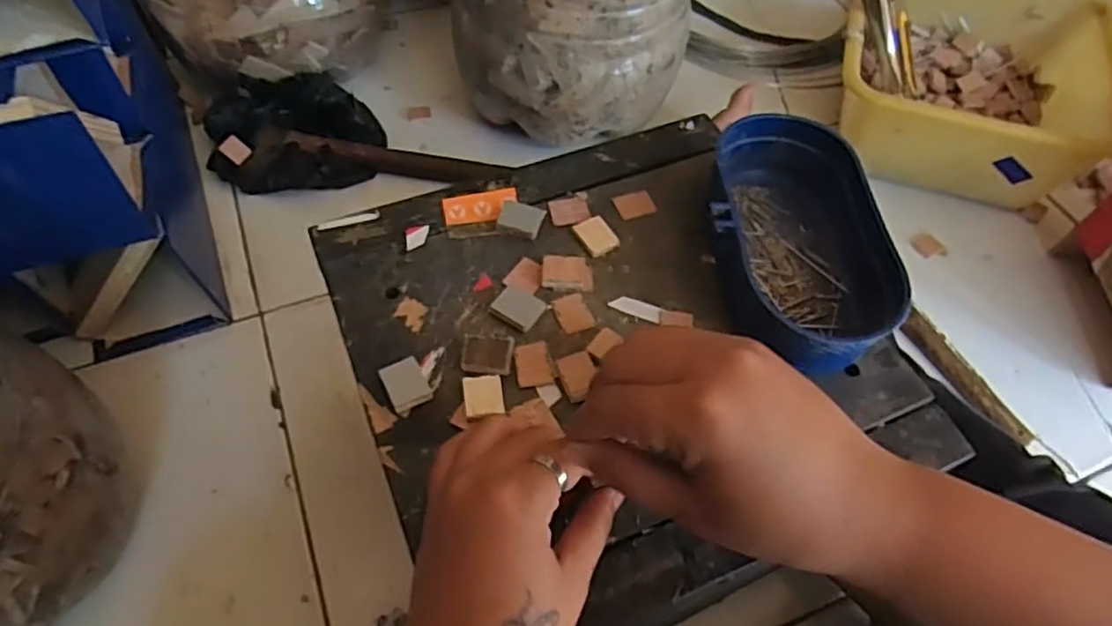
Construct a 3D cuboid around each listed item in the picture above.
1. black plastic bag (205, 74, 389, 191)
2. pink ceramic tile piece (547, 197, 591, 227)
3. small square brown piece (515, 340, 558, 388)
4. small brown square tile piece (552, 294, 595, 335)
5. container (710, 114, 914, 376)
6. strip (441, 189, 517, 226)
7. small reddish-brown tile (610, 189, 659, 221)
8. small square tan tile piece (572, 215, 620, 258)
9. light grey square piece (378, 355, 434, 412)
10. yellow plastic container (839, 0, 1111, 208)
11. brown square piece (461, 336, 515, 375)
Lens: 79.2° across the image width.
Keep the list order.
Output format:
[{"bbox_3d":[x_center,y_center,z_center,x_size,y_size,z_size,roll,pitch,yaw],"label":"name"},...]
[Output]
[{"bbox_3d":[-0.267,-0.186,0.687,0.162,0.053,0.118,2,58,-2],"label":"black plastic bag"},{"bbox_3d":[0.008,-0.063,0.416,0.024,0.004,0.023,-8,59,-8],"label":"pink ceramic tile piece"},{"bbox_3d":[-0.011,0.027,0.359,0.020,0.004,0.026,-9,59,-9],"label":"small square brown piece"},{"bbox_3d":[0.010,0.000,0.377,0.018,0.004,0.024,-20,61,-15],"label":"small brown square tile piece"},{"bbox_3d":[0.131,-0.041,0.381,0.092,0.050,0.159,-2,58,-5],"label":"container"},{"bbox_3d":[-0.046,-0.065,0.415,0.045,0.004,0.024,-7,58,-2],"label":"strip"},{"bbox_3d":[0.050,-0.069,0.424,0.024,0.004,0.021,-12,59,-11],"label":"small reddish-brown tile"},{"bbox_3d":[0.025,-0.047,0.404,0.022,0.004,0.025,-25,63,-18],"label":"small square tan tile piece"},{"bbox_3d":[-0.077,0.036,0.345,0.021,0.005,0.025,-24,62,-17],"label":"light grey square piece"},{"bbox_3d":[0.428,-0.245,0.714,0.262,0.132,0.265,19,59,8],"label":"yellow plastic container"},{"bbox_3d":[-0.036,0.022,0.356,0.026,0.005,0.024,4,58,-1],"label":"brown square piece"}]

